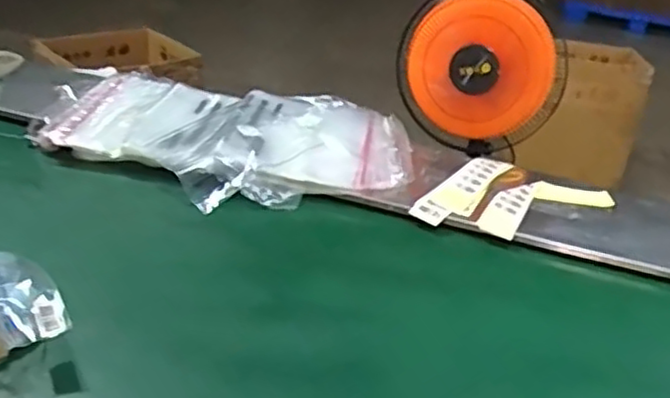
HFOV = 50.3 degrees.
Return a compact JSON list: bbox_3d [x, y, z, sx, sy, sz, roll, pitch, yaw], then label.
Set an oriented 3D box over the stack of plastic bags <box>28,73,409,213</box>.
[{"bbox_3d":[-0.203,-0.100,1.280,0.654,0.100,0.384,8,27,3],"label":"stack of plastic bags"}]

